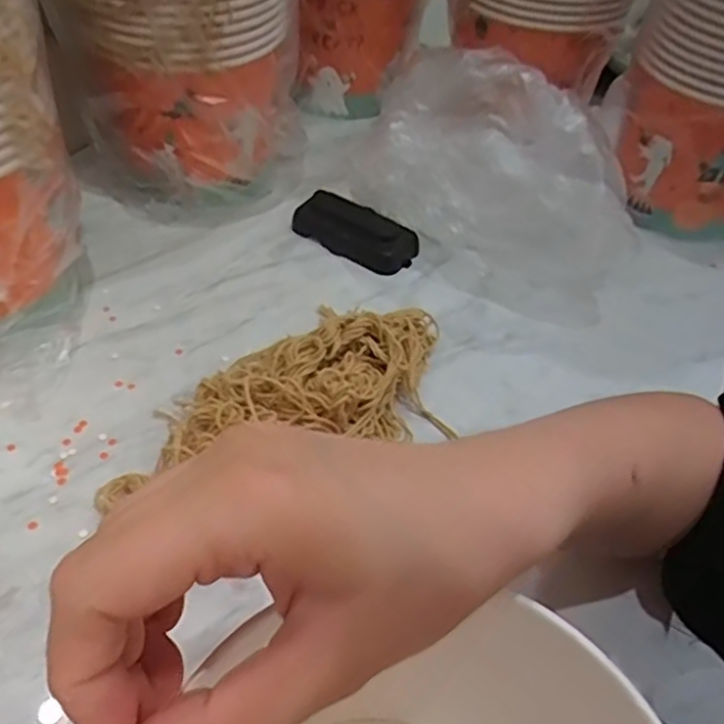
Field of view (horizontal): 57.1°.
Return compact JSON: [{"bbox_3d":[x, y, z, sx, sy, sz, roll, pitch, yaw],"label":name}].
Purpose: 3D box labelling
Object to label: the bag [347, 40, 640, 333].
[{"bbox_3d":[0.098,-0.143,0.520,0.234,0.126,0.126,25,50,17],"label":"bag"}]

